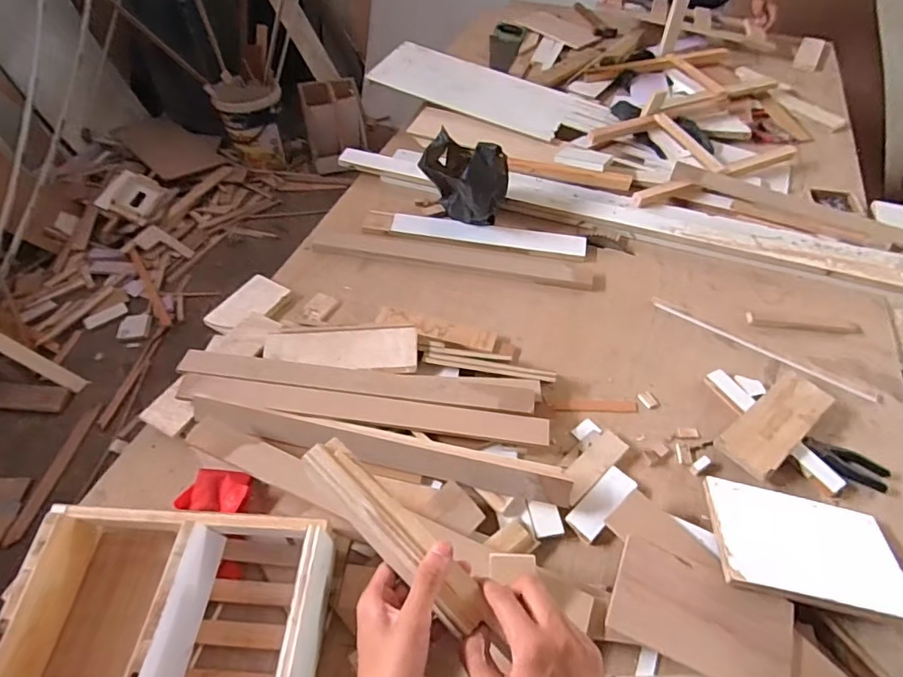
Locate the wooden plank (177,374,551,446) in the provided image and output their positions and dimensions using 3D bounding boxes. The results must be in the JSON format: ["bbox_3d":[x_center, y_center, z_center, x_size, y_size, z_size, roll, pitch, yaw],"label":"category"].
[{"bbox_3d":[-0.146,0.115,0.858,0.599,0.023,0.054,7,50,4],"label":"wooden plank"}]

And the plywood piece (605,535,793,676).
[{"bbox_3d":[0.316,0.351,0.668,0.211,0.012,0.120,21,66,15],"label":"plywood piece"}]

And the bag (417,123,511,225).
[{"bbox_3d":[0.032,-0.341,1.146,0.181,0.181,0.091,23,53,17],"label":"bag"}]

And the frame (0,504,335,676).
[{"bbox_3d":[-0.339,0.332,0.649,0.356,0.132,0.217,3,50,2],"label":"frame"}]

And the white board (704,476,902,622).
[{"bbox_3d":[0.488,0.287,0.725,0.250,0.018,0.161,14,39,3],"label":"white board"}]

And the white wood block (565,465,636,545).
[{"bbox_3d":[0.226,0.246,0.783,0.119,0.013,0.048,-40,41,-22],"label":"white wood block"}]

